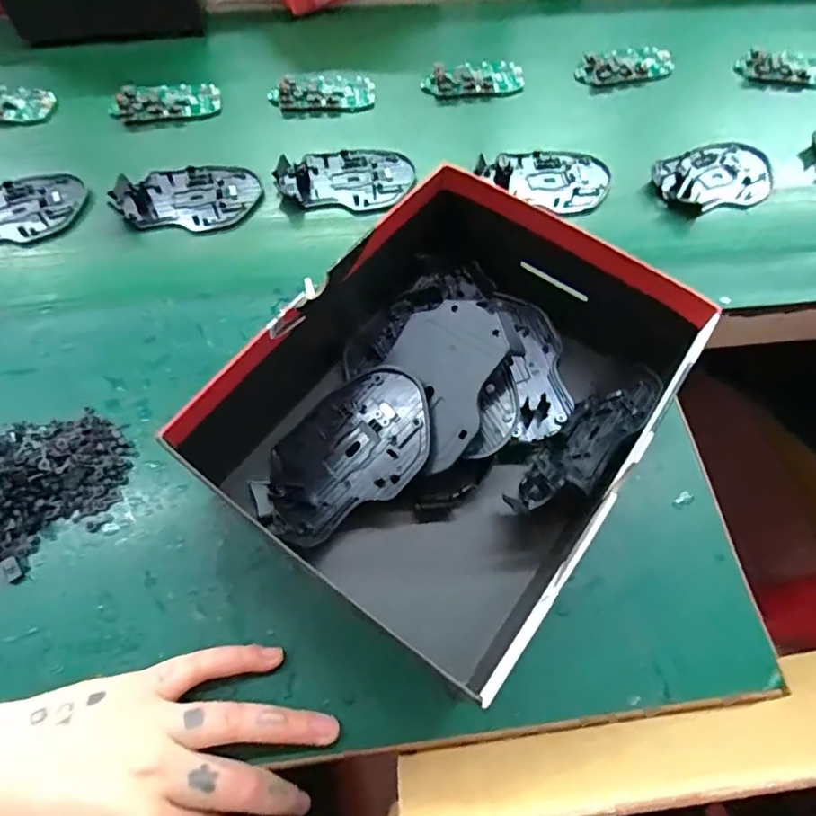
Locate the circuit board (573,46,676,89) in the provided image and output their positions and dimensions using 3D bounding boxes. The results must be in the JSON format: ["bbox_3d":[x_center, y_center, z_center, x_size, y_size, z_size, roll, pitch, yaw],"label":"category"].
[{"bbox_3d":[0.218,-0.342,0.552,0.099,0.012,0.044,-15,64,-9],"label":"circuit board"}]

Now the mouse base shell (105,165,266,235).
[{"bbox_3d":[-0.182,-0.176,0.455,0.114,0.011,0.069,-5,63,-4],"label":"mouse base shell"}]

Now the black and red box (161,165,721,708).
[{"bbox_3d":[0.039,-0.012,0.328,0.199,0.091,0.267,33,66,14],"label":"black and red box"}]

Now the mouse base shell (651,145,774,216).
[{"bbox_3d":[0.271,-0.200,0.481,0.112,0.009,0.071,-17,64,-10],"label":"mouse base shell"}]

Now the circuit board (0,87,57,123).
[{"bbox_3d":[-0.375,-0.278,0.503,0.093,0.016,0.035,-5,63,-4],"label":"circuit board"}]

